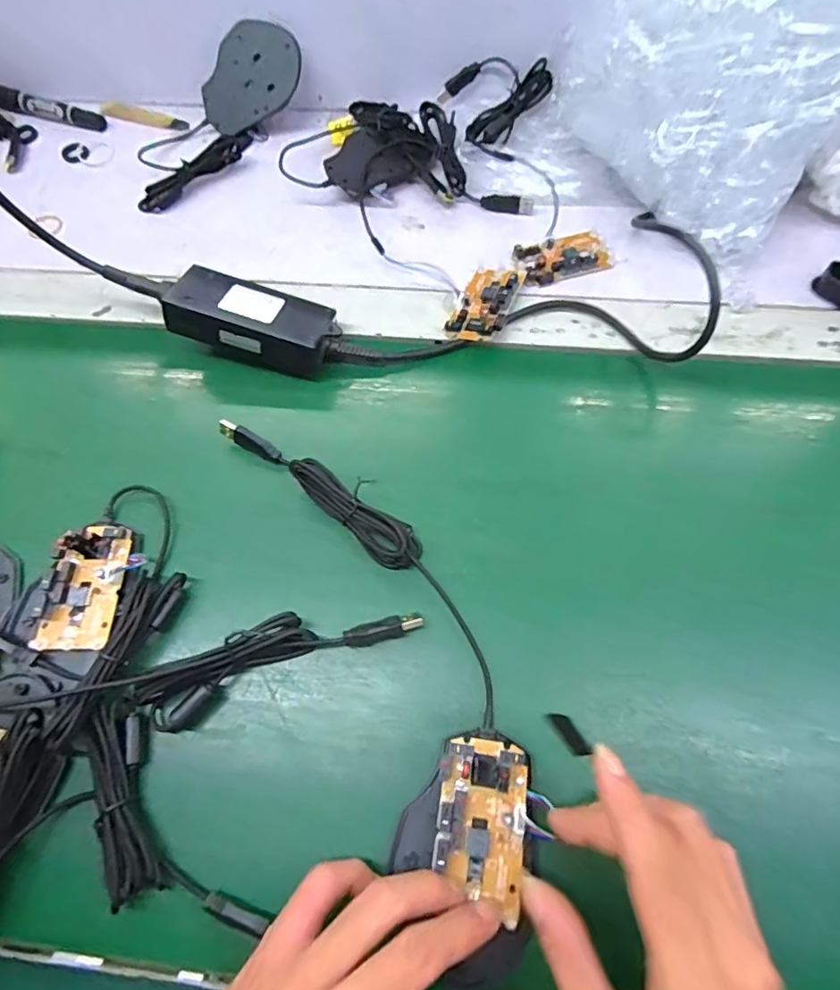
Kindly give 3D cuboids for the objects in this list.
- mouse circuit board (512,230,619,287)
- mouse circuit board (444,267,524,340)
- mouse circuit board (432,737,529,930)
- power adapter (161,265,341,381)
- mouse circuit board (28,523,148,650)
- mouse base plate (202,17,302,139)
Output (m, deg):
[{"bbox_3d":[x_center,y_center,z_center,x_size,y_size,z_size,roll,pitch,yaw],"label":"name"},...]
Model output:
[{"bbox_3d":[0.121,-0.200,0.444,0.081,0.010,0.045,-14,67,-3],"label":"mouse circuit board"},{"bbox_3d":[0.052,-0.155,0.419,0.042,0.019,0.074,20,69,11],"label":"mouse circuit board"},{"bbox_3d":[0.032,0.169,0.274,0.045,0.009,0.074,7,67,6],"label":"mouse circuit board"},{"bbox_3d":[-0.126,-0.132,0.403,0.124,0.038,0.052,20,52,-5],"label":"power adapter"},{"bbox_3d":[-0.212,0.058,0.339,0.051,0.018,0.078,0,66,3],"label":"mouse circuit board"},{"bbox_3d":[-0.164,-0.399,0.509,0.107,0.010,0.071,-40,102,23],"label":"mouse base plate"}]

